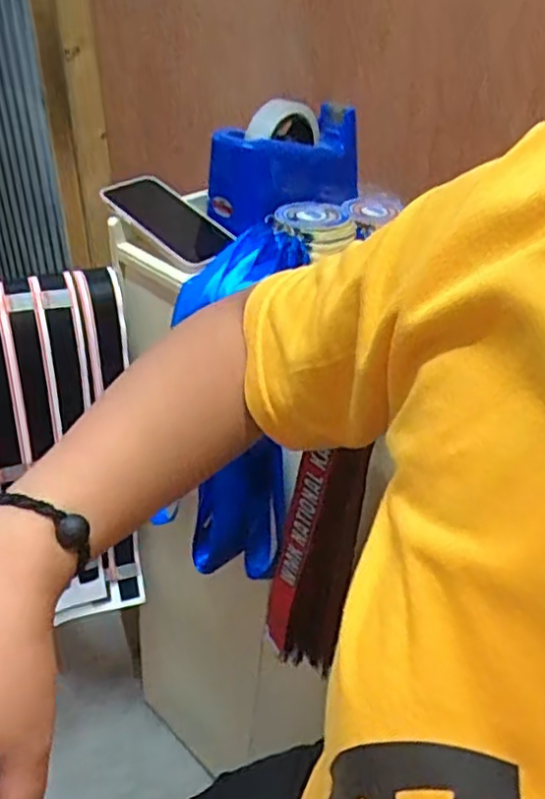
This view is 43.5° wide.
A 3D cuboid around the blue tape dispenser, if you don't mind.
[{"bbox_3d":[0.015,-0.264,0.754,0.057,0.110,0.216,26,43,29],"label":"blue tape dispenser"}]

